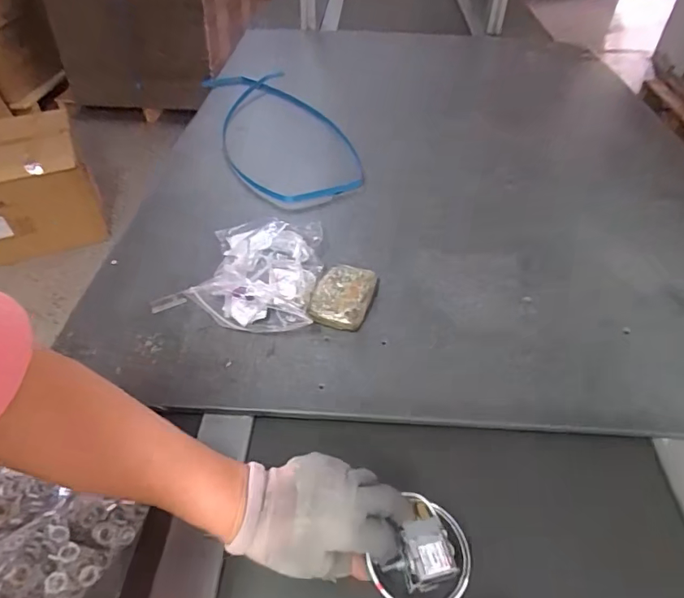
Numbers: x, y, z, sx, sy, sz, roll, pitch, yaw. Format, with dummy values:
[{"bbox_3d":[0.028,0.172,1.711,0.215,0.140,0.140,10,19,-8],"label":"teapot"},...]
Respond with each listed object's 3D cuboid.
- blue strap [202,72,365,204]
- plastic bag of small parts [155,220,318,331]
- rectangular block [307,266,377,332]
[{"bbox_3d":[-0.067,-0.207,0.638,0.196,0.208,0.038,4,56,3],"label":"blue strap"},{"bbox_3d":[-0.117,-0.034,0.565,0.179,0.042,0.163,6,45,5],"label":"plastic bag of small parts"},{"bbox_3d":[0.001,-0.001,0.550,0.062,0.032,0.083,14,46,12],"label":"rectangular block"}]

